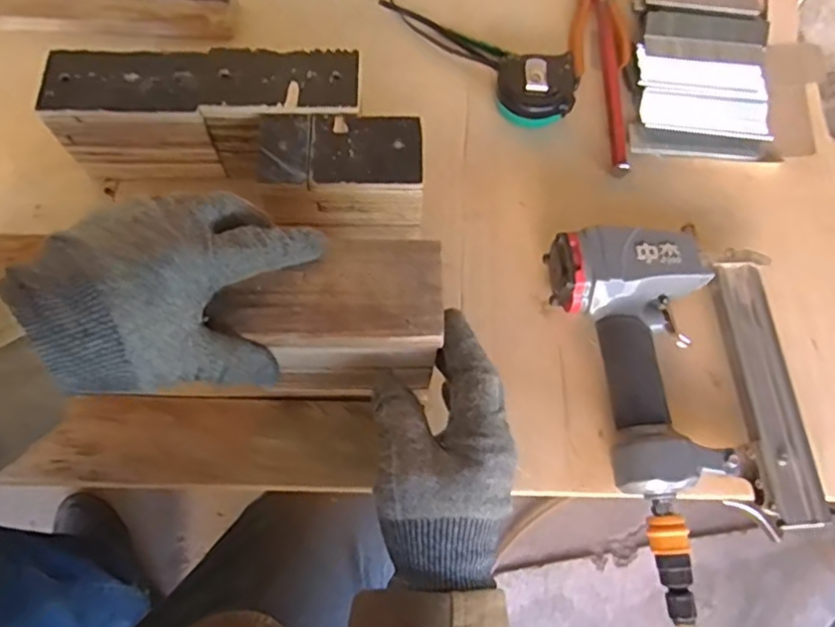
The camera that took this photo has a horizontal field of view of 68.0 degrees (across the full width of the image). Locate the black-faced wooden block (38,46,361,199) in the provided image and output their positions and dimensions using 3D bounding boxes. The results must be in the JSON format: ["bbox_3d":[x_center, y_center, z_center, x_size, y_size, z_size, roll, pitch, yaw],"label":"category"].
[{"bbox_3d":[-0.166,-0.157,0.501,0.236,0.088,0.066,-3,67,-3],"label":"black-faced wooden block"}]

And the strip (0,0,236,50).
[{"bbox_3d":[-0.345,-0.296,0.590,0.338,0.020,0.069,3,67,-1],"label":"strip"}]

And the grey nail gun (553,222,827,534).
[{"bbox_3d":[0.196,0.045,0.452,0.162,0.055,0.215,-4,67,-4],"label":"grey nail gun"}]

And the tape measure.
[{"bbox_3d":[0.109,-0.203,0.558,0.072,0.031,0.061,3,67,-1],"label":"tape measure"}]

